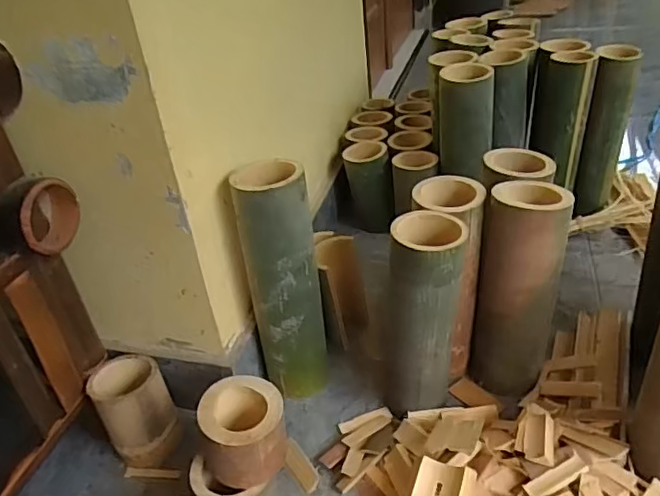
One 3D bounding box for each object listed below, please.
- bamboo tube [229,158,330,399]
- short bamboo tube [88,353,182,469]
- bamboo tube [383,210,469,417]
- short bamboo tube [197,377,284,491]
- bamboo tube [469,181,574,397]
[{"bbox_3d":[-0.061,0.049,0.764,0.095,0.315,0.098,-8,34,-2],"label":"bamboo tube"},{"bbox_3d":[-0.248,0.211,0.741,0.084,0.118,0.092,-24,38,-25],"label":"short bamboo tube"},{"bbox_3d":[0.113,0.091,0.706,0.096,0.266,0.082,2,35,12],"label":"bamboo tube"},{"bbox_3d":[-0.096,0.202,0.633,0.093,0.075,0.092,-18,35,-17],"label":"short bamboo tube"},{"bbox_3d":[0.240,0.057,0.734,0.098,0.269,0.096,8,36,21],"label":"bamboo tube"}]

